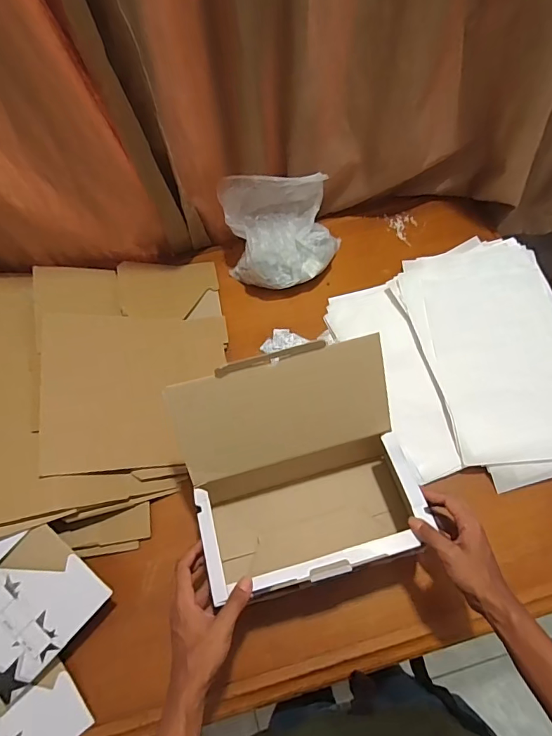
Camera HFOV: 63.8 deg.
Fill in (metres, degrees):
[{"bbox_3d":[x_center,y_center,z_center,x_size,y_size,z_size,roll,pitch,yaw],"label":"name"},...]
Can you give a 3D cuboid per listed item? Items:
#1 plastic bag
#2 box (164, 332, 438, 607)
[{"bbox_3d":[0.011,-0.249,0.811,0.209,0.152,0.156,-8,67,0],"label":"plastic bag"},{"bbox_3d":[0.031,0.138,0.591,0.274,0.215,0.252,-16,68,-4],"label":"box"}]

